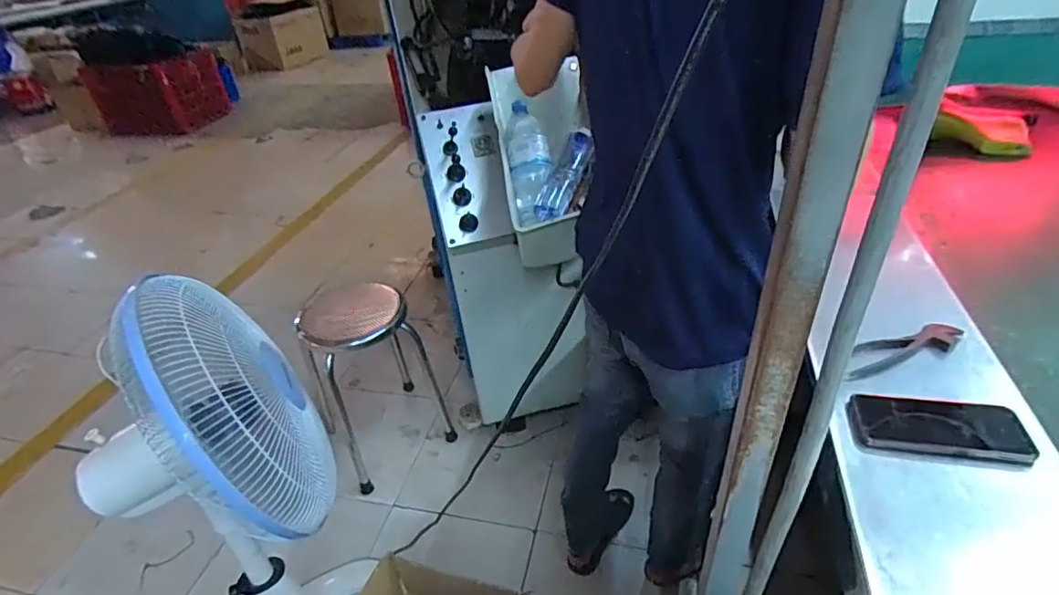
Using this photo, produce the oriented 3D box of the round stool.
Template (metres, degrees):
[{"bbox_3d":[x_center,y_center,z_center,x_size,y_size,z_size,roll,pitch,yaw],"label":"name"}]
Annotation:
[{"bbox_3d":[-0.433,0.241,1.604,0.326,0.498,0.309,-25,39,-26],"label":"round stool"}]

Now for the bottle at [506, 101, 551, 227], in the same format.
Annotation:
[{"bbox_3d":[0.000,-0.285,1.162,0.087,0.068,0.271,-4,81,3],"label":"bottle"}]

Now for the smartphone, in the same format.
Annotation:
[{"bbox_3d":[0.472,0.149,0.647,0.172,0.010,0.077,3,47,17],"label":"smartphone"}]

